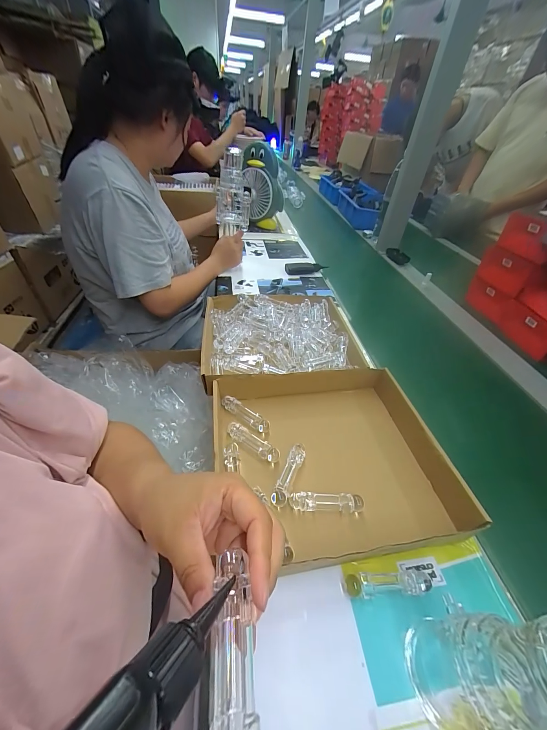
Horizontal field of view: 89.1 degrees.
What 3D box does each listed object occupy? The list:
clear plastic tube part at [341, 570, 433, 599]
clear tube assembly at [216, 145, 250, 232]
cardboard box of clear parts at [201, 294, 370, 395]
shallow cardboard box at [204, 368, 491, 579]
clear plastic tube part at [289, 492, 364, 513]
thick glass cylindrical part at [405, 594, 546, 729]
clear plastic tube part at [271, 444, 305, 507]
[{"bbox_3d":[0.126,0.244,0.310,0.095,0.022,0.022,0,43,-5],"label":"clear plastic tube part"},{"bbox_3d":[-0.117,-0.496,0.790,0.093,0.178,0.094,-1,43,-8],"label":"clear tube assembly"},{"bbox_3d":[0.007,-0.065,0.610,0.318,0.055,0.289,-6,44,-12],"label":"cardboard box of clear parts"},{"bbox_3d":[0.077,0.125,0.412,0.315,0.056,0.270,-4,43,-9],"label":"shallow cardboard box"},{"bbox_3d":[0.070,0.183,0.369,0.094,0.021,0.019,3,42,-1],"label":"clear plastic tube part"},{"bbox_3d":[0.172,0.242,0.213,0.073,0.165,0.086,8,43,4],"label":"thick glass cylindrical part"},{"bbox_3d":[0.023,0.154,0.395,0.022,0.017,0.090,19,44,15],"label":"clear plastic tube part"}]

